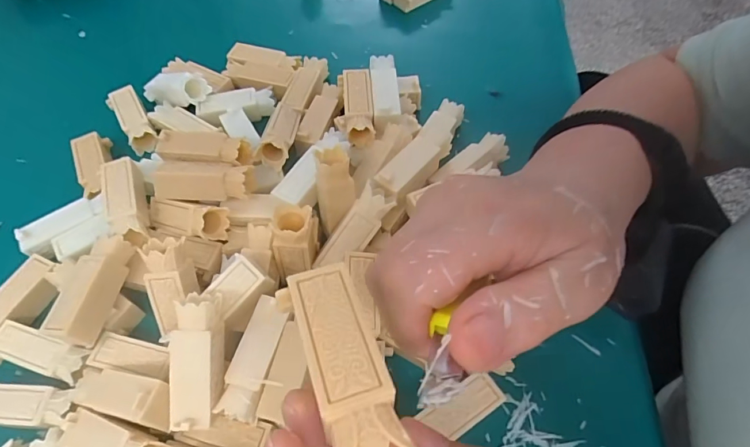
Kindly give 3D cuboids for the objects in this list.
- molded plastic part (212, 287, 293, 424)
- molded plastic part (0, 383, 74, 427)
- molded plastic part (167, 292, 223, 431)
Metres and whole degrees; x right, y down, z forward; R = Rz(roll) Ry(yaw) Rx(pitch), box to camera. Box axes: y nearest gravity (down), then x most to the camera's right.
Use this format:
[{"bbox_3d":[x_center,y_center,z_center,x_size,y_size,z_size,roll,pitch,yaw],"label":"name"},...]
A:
[{"bbox_3d":[-0.060,0.069,0.225,0.020,0.020,0.065,9,60,8],"label":"molded plastic part"},{"bbox_3d":[-0.191,0.102,0.235,0.058,0.022,0.022,-1,59,2],"label":"molded plastic part"},{"bbox_3d":[-0.086,0.065,0.208,0.023,0.018,0.062,5,90,6],"label":"molded plastic part"}]

